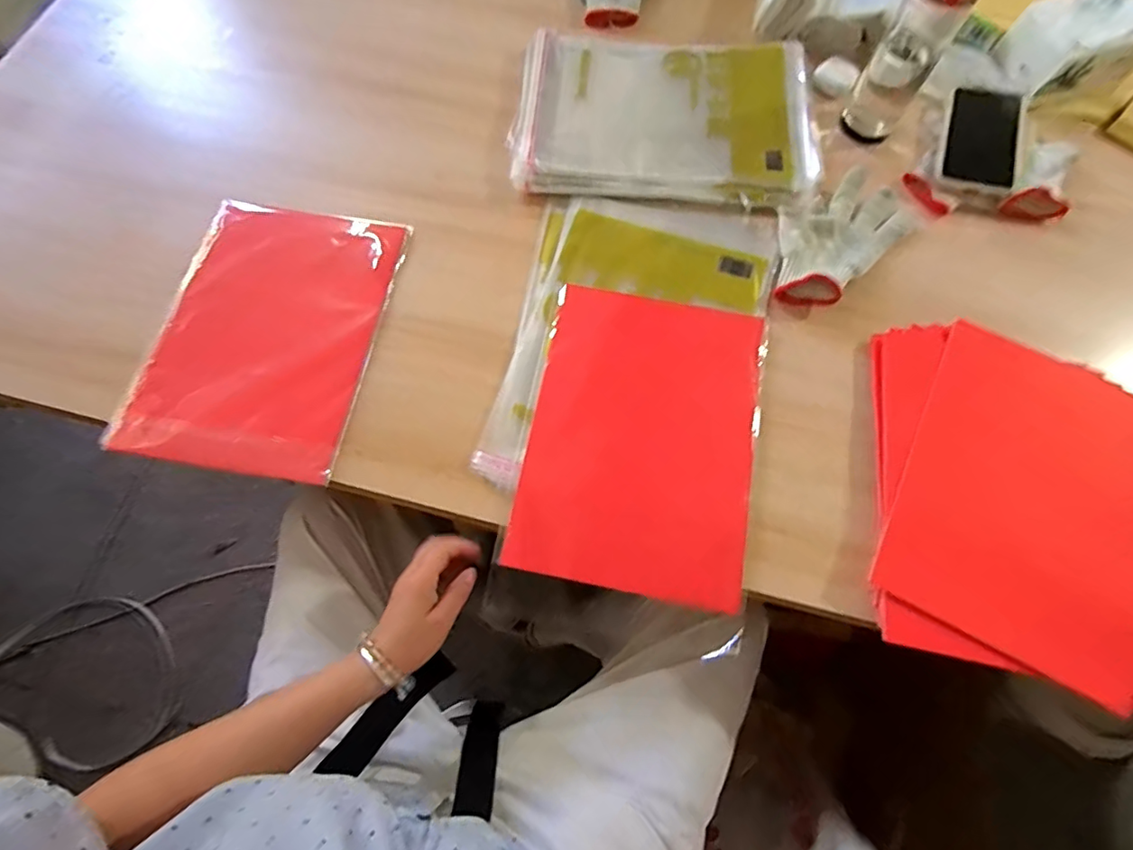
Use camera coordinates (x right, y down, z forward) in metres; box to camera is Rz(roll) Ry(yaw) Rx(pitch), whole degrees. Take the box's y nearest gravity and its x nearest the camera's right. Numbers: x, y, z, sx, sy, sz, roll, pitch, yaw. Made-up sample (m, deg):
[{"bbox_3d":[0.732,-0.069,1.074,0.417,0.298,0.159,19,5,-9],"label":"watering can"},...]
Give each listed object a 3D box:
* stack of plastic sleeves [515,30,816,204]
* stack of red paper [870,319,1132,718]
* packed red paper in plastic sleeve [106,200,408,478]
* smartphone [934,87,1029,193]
[{"bbox_3d":[0.115,-0.377,0.657,0.345,0.021,0.259,3,68,1],"label":"stack of plastic sleeves"},{"bbox_3d":[0.403,0.059,0.497,0.239,0.025,0.314,15,69,5],"label":"stack of red paper"},{"bbox_3d":[-0.300,-0.098,0.554,0.211,0.012,0.292,9,68,3],"label":"packed red paper in plastic sleeve"},{"bbox_3d":[0.491,-0.343,0.651,0.085,0.014,0.170,23,68,11],"label":"smartphone"}]

